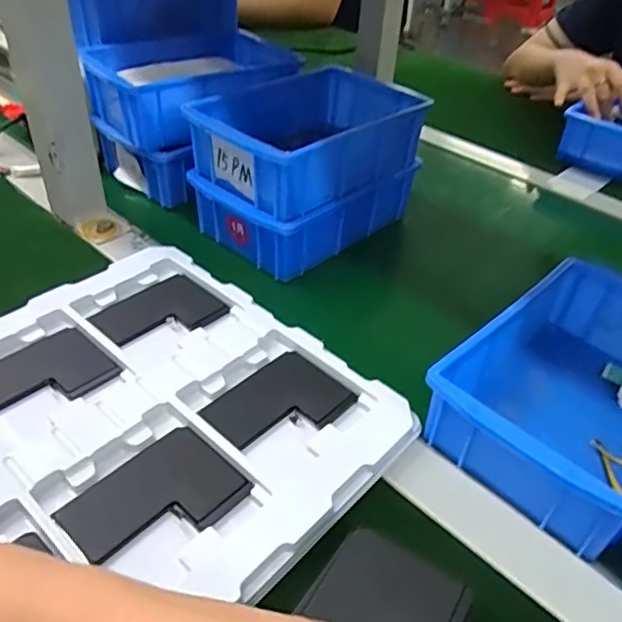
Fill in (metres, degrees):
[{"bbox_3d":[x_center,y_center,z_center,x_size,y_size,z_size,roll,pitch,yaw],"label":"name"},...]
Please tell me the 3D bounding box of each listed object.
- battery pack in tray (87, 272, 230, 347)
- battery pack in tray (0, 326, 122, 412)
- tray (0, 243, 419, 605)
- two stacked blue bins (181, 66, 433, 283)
[{"bbox_3d":[-0.119,0.003,0.458,0.068,0.008,0.087,33,48,30],"label":"battery pack in tray"},{"bbox_3d":[-0.187,0.047,0.396,0.069,0.005,0.090,32,47,30],"label":"battery pack in tray"},{"bbox_3d":[-0.132,0.080,0.358,0.277,0.019,0.315,32,47,30],"label":"tray"},{"bbox_3d":[-0.005,-0.139,0.552,0.188,0.114,0.136,-31,51,-34],"label":"two stacked blue bins"}]

